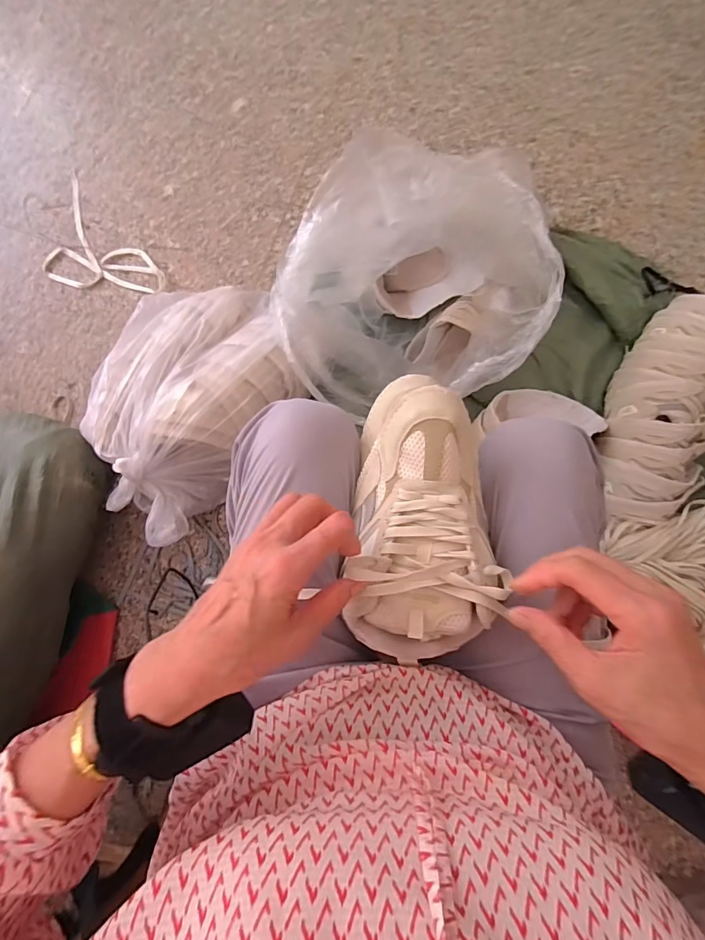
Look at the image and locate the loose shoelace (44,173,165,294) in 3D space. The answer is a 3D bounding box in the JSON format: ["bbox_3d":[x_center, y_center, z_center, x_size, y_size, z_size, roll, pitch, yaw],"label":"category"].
[{"bbox_3d":[-0.524,-0.428,0.885,0.170,0.012,0.306,-43,84,-3],"label":"loose shoelace"}]

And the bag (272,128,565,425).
[{"bbox_3d":[0.078,-0.251,0.643,0.343,0.255,0.267,0,83,1],"label":"bag"}]

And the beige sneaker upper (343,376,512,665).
[{"bbox_3d":[0.054,0.034,0.367,0.107,0.071,0.228,-1,78,2],"label":"beige sneaker upper"}]

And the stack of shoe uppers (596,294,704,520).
[{"bbox_3d":[0.532,-0.091,0.733,0.195,0.130,0.391,30,85,4],"label":"stack of shoe uppers"}]

